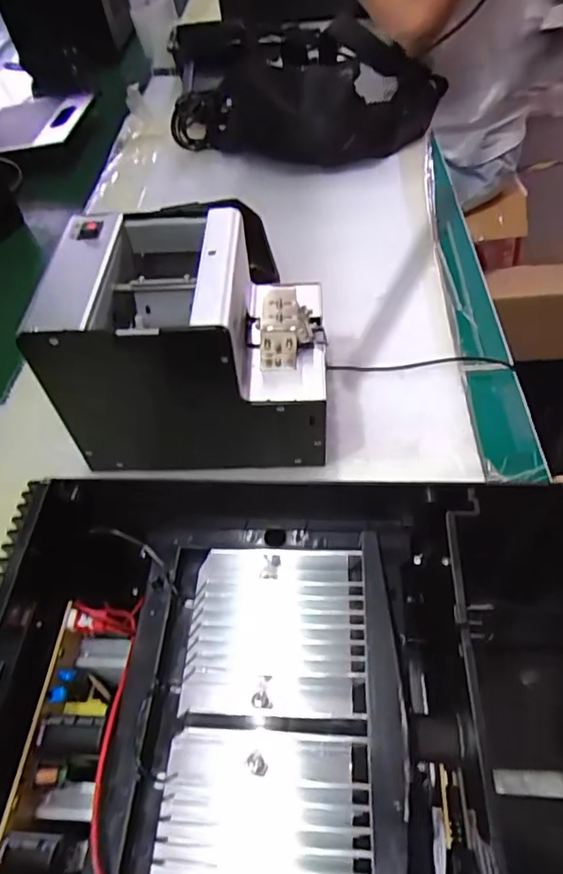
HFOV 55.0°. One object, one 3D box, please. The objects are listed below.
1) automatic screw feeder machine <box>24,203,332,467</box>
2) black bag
[{"bbox_3d":[-0.058,-0.063,0.392,0.177,0.142,0.133,-2,52,4],"label":"automatic screw feeder machine"},{"bbox_3d":[0.026,-0.421,0.679,0.337,0.113,0.123,4,52,8],"label":"black bag"}]

